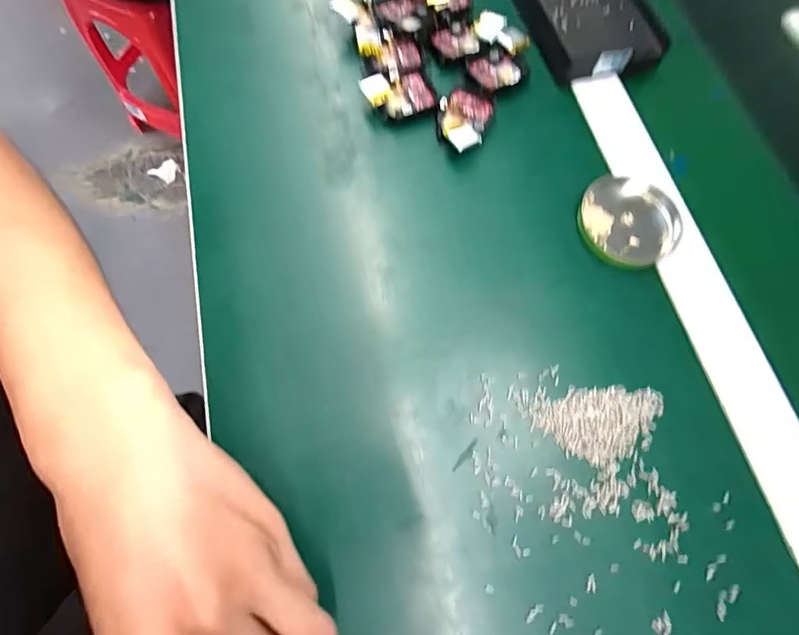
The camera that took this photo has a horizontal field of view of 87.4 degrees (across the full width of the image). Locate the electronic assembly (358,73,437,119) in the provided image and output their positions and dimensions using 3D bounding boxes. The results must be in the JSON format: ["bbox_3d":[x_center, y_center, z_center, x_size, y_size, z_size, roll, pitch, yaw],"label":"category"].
[{"bbox_3d":[0.000,-0.164,0.311,0.050,0.016,0.036,-17,73,-7],"label":"electronic assembly"}]

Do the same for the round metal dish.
[{"bbox_3d":[0.156,-0.065,0.287,0.066,0.012,0.061,1,71,-2],"label":"round metal dish"}]

